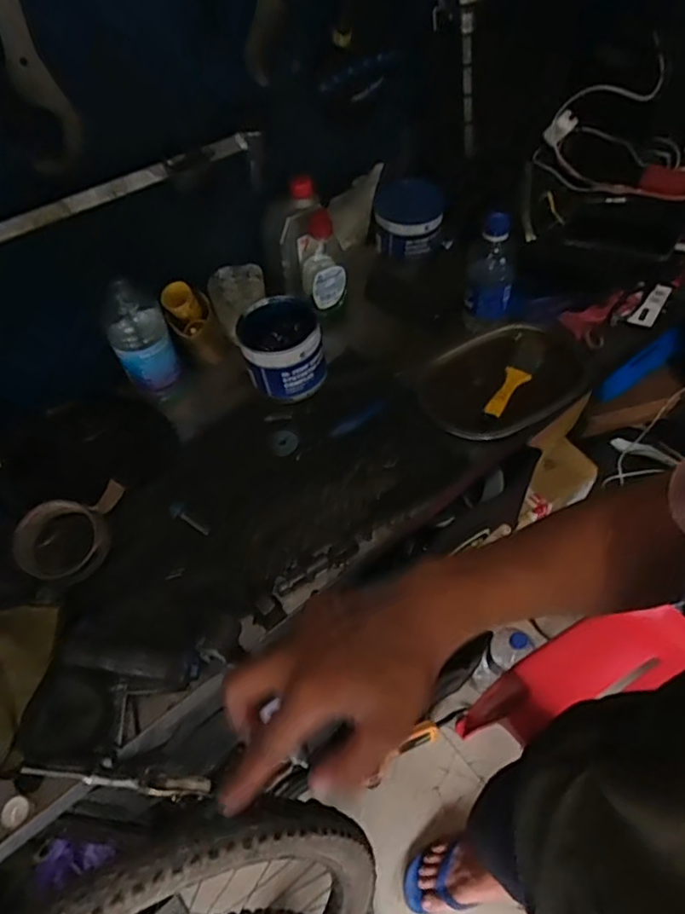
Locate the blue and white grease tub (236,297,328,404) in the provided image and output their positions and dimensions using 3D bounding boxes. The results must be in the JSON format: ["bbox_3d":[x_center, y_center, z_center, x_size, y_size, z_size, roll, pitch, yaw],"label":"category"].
[{"bbox_3d":[-0.077,-0.137,0.773,0.095,0.085,0.103,-2,55,3],"label":"blue and white grease tub"}]

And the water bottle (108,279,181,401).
[{"bbox_3d":[-0.245,-0.140,0.740,0.069,0.147,0.058,-23,56,-11],"label":"water bottle"}]

